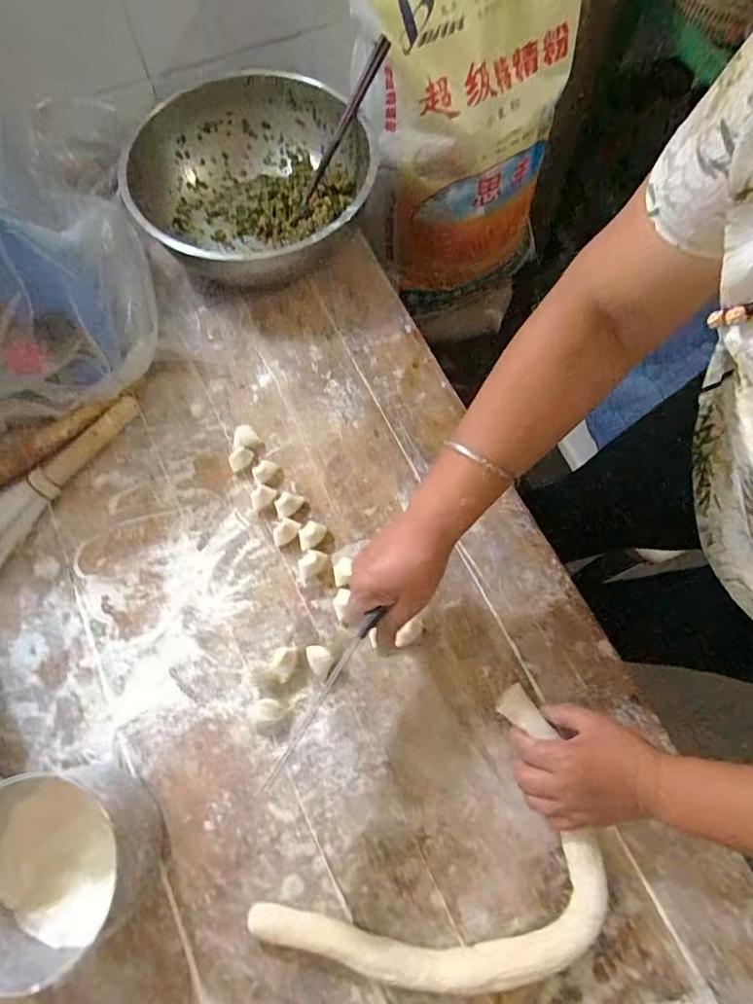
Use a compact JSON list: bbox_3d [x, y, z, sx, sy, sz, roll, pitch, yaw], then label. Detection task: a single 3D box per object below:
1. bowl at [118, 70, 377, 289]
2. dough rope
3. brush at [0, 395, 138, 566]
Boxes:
[{"bbox_3d":[-0.156,-0.395,0.705,0.287,0.114,0.285,0,70,1],"label":"bowl"},{"bbox_3d":[0.071,0.333,0.467,0.305,0.030,0.185,-35,73,-11],"label":"dough rope"},{"bbox_3d":[-0.374,-0.030,0.613,0.056,0.037,0.254,32,73,11],"label":"brush"}]

